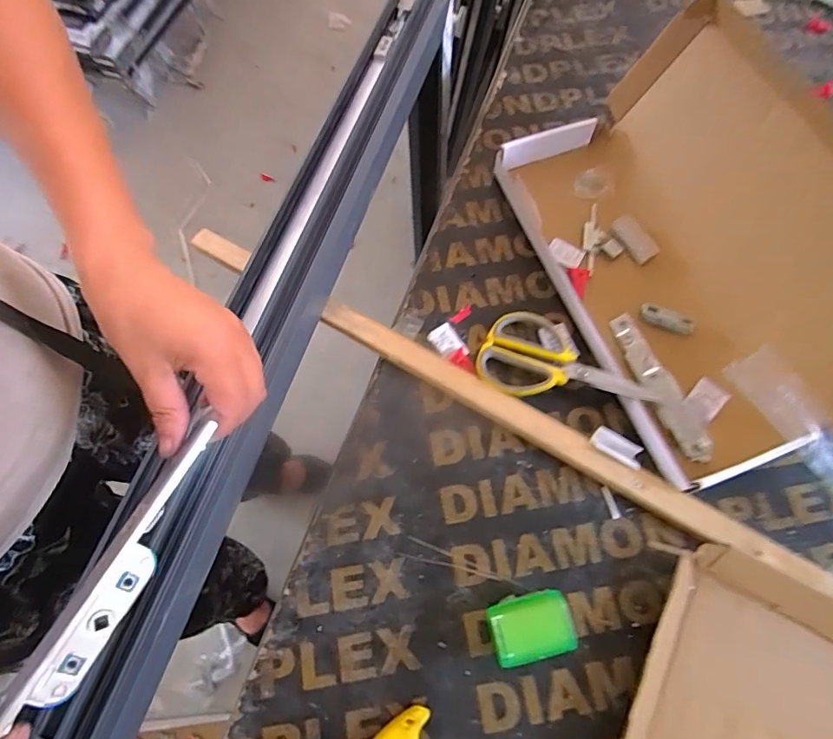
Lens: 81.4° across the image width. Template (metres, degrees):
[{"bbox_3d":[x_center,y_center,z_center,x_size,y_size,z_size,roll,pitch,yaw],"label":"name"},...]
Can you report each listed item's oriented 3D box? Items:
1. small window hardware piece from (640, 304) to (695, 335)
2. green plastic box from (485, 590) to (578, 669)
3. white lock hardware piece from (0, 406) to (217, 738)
[{"bbox_3d":[0.255,-0.051,0.493,0.053,0.013,0.017,22,71,9],"label":"small window hardware piece"},{"bbox_3d":[0.090,0.205,0.389,0.064,0.031,0.046,-12,69,-4],"label":"green plastic box"},{"bbox_3d":[-0.166,0.107,0.277,0.025,0.019,0.170,18,61,8],"label":"white lock hardware piece"}]

